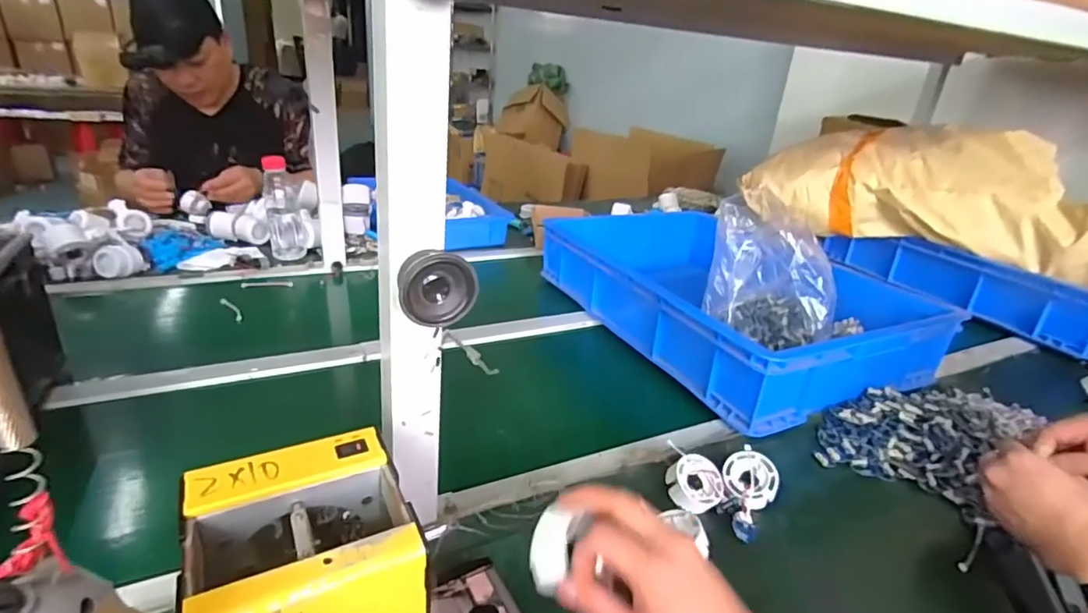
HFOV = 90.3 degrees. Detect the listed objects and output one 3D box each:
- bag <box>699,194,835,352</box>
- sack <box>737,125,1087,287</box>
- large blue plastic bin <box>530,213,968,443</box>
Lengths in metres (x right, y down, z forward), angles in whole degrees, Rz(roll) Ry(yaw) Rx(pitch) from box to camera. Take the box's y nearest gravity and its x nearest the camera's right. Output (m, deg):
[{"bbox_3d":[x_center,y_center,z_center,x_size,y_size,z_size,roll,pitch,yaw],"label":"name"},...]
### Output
[{"bbox_3d":[0.349,-0.039,0.826,0.202,0.171,0.131,25,31,36],"label":"bag"},{"bbox_3d":[0.825,-0.254,1.195,0.683,0.243,0.311,20,28,28],"label":"sack"},{"bbox_3d":[0.309,-0.026,0.949,0.408,0.110,0.572,-8,28,-27],"label":"large blue plastic bin"}]

